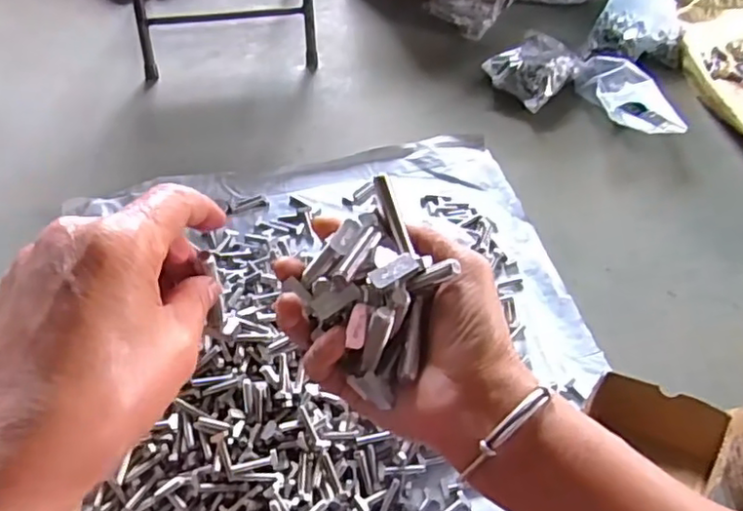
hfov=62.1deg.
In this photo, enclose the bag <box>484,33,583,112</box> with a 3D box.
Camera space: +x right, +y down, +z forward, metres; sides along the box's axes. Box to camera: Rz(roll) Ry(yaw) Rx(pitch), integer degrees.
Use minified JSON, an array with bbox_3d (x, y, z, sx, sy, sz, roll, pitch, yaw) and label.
[{"bbox_3d":[0.310,-0.358,1.183,0.136,0.061,0.172,35,56,24],"label":"bag"}]

